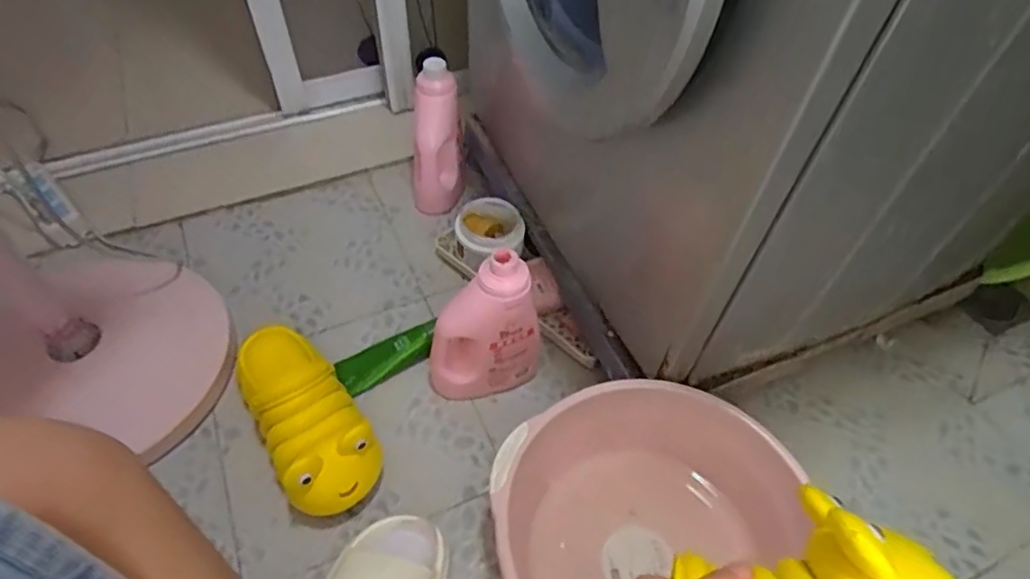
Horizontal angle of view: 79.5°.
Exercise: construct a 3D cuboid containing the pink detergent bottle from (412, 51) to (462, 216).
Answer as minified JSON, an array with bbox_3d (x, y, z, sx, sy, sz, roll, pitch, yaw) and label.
[{"bbox_3d":[-0.119,-0.230,0.944,0.076,0.236,0.067,1,29,-3],"label":"pink detergent bottle"}]

